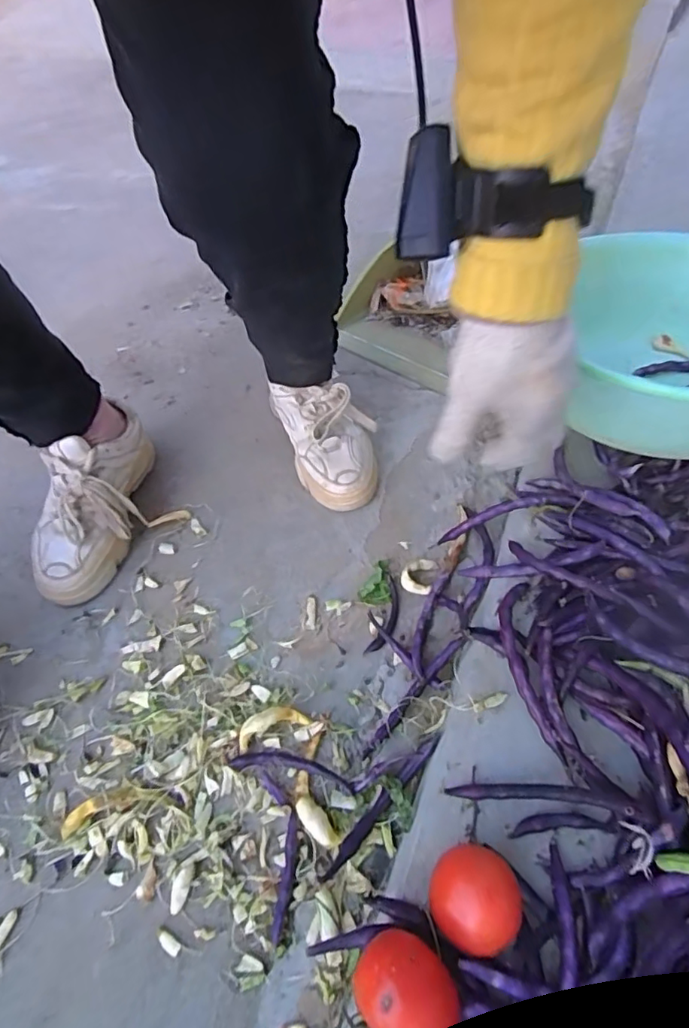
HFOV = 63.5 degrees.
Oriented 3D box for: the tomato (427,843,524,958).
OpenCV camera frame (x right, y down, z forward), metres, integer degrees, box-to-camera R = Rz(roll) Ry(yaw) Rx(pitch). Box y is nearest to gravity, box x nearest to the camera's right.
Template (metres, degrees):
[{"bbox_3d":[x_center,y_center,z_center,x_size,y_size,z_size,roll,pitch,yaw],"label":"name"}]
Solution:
[{"bbox_3d":[0.078,0.234,0.338,0.050,0.051,0.052,1,49,-2],"label":"tomato"}]

